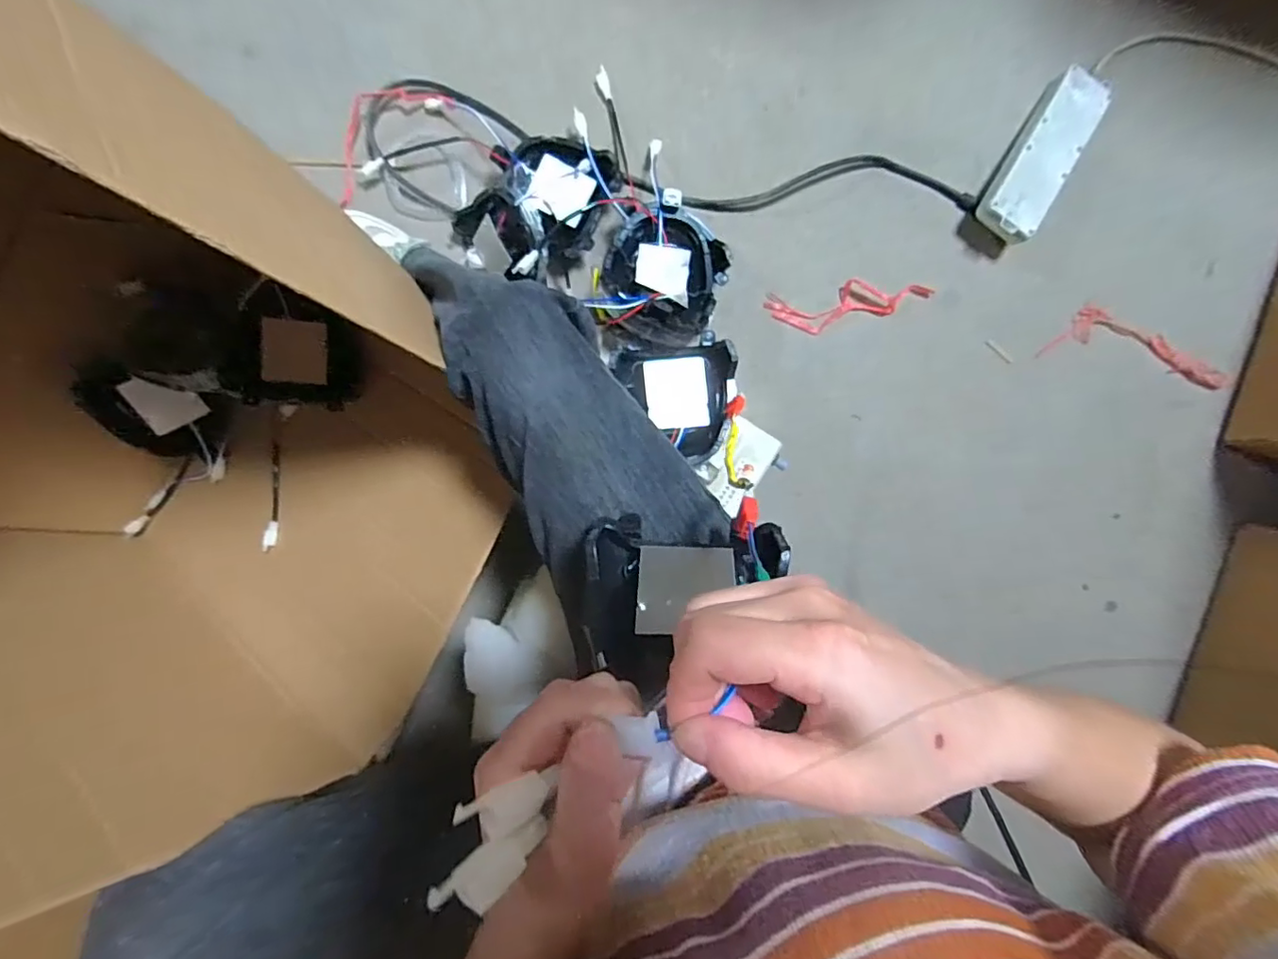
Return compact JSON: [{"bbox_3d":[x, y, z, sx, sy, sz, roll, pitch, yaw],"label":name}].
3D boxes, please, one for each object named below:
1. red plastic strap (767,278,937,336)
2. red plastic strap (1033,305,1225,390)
[{"bbox_3d":[0.292,-0.243,0.786,0.223,0.014,0.062,-9,98,-3],"label":"red plastic strap"},{"bbox_3d":[0.718,-0.194,0.812,0.270,0.035,0.080,11,96,-6],"label":"red plastic strap"}]

